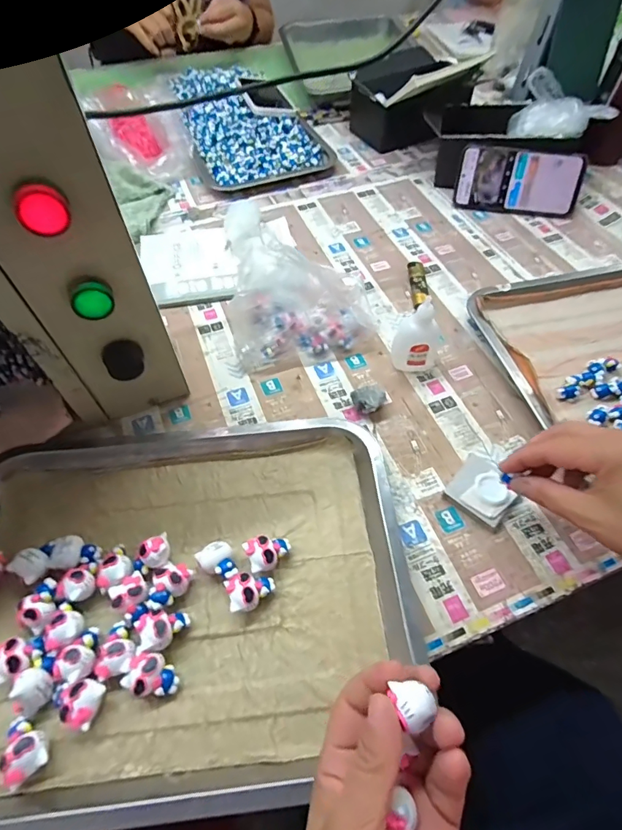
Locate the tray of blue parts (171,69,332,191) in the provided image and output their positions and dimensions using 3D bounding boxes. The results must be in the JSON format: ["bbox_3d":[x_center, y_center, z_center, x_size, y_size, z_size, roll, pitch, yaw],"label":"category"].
[{"bbox_3d":[-0.116,-0.525,0.756,0.217,0.039,0.393,-15,58,-10],"label":"tray of blue parts"}]

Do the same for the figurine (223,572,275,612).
[{"bbox_3d":[-0.044,0.130,0.317,0.034,0.022,0.025,-18,58,-12],"label":"figurine"}]

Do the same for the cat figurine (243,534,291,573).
[{"bbox_3d":[-0.032,0.107,0.334,0.034,0.022,0.026,-20,59,-13],"label":"cat figurine"}]

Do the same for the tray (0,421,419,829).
[{"bbox_3d":[-0.102,0.127,0.321,0.334,0.024,0.256,-4,56,-3],"label":"tray"}]

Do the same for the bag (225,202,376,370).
[{"bbox_3d":[-0.009,-0.130,0.446,0.150,0.113,0.107,-3,56,-2],"label":"bag"}]

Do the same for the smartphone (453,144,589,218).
[{"bbox_3d":[0.295,-0.331,0.610,0.166,0.075,0.013,11,30,7],"label":"smartphone"}]

